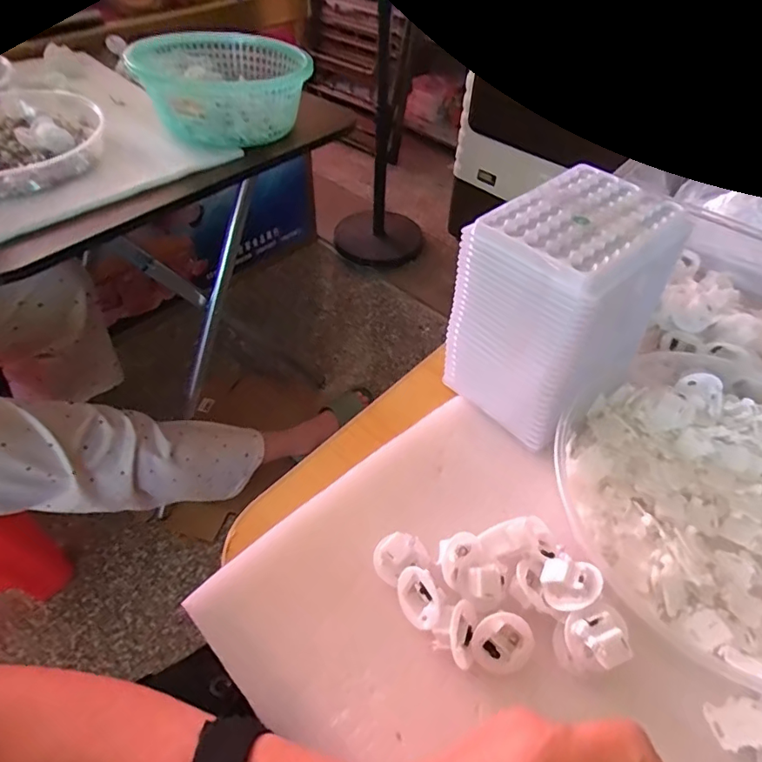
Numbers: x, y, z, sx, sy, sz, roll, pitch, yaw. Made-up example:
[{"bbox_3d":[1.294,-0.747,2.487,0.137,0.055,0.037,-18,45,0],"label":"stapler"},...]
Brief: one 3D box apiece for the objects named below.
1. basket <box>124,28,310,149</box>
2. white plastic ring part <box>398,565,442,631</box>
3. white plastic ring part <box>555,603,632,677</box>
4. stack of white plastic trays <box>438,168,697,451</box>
[{"bbox_3d":[-0.227,-0.429,0.734,0.219,0.081,0.242,-21,53,-19],"label":"basket"},{"bbox_3d":[0.021,0.121,0.284,0.005,0.029,0.030,8,15,-46],"label":"white plastic ring part"},{"bbox_3d":[0.112,0.137,0.266,0.030,0.027,0.027,-13,51,-13],"label":"white plastic ring part"},{"bbox_3d":[0.131,-0.054,0.366,0.125,0.138,0.107,-32,57,-26],"label":"stack of white plastic trays"}]

